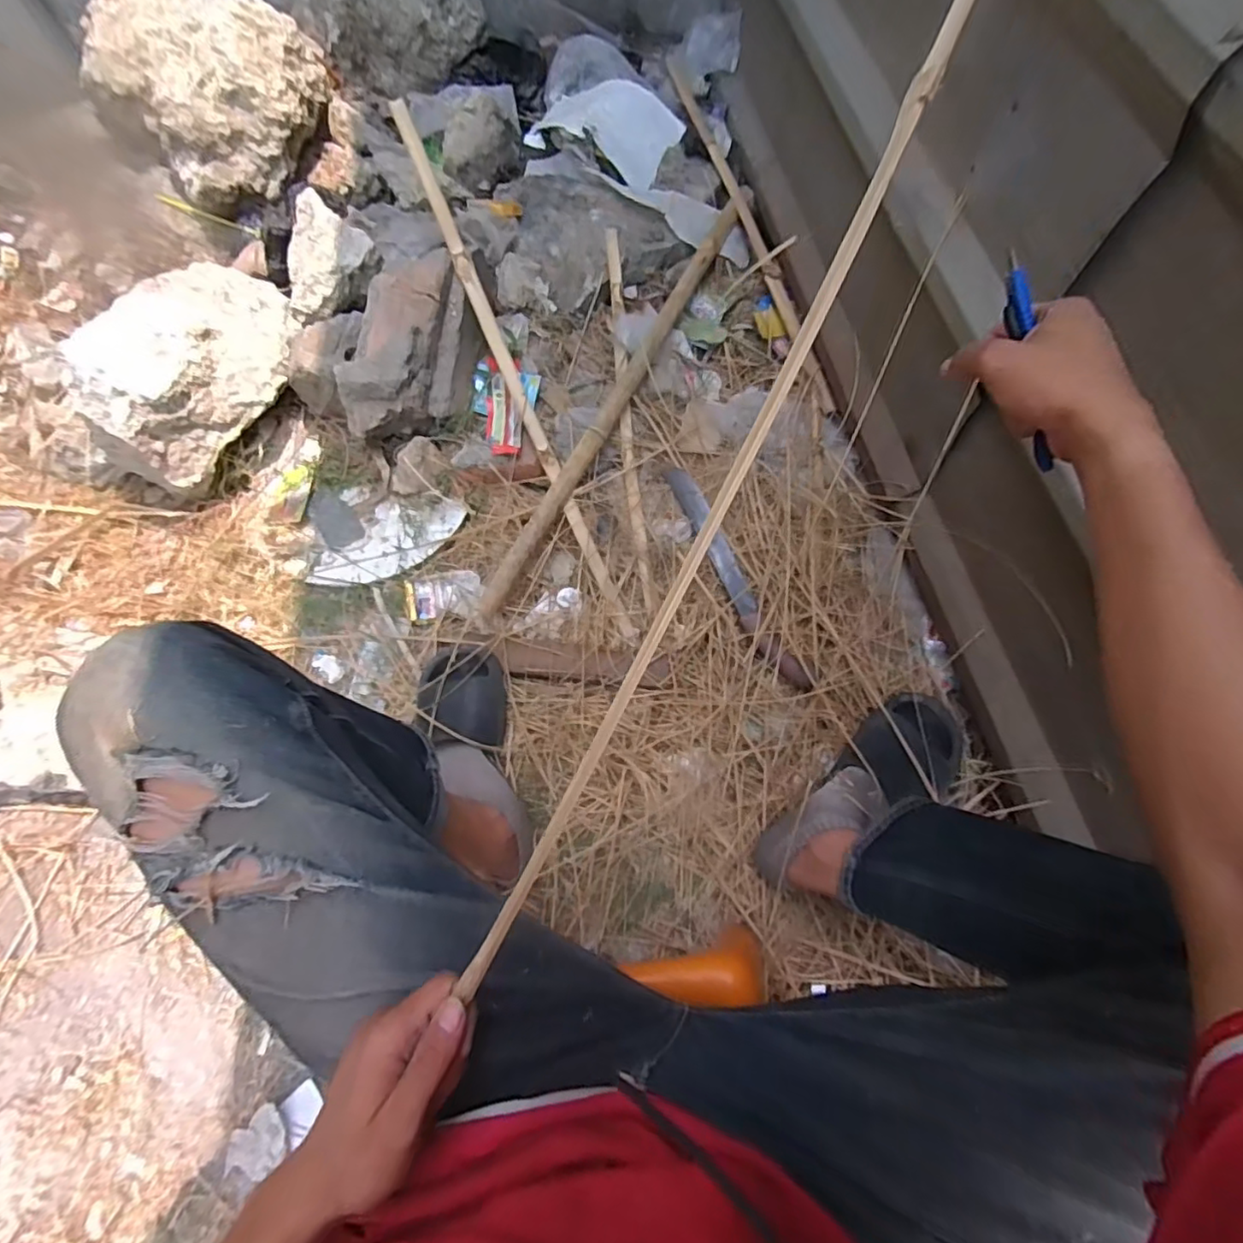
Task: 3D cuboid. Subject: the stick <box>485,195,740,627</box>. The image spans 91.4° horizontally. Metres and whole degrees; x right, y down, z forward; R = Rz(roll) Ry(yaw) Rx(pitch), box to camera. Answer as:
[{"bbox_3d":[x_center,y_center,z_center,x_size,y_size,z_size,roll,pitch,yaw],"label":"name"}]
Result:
[{"bbox_3d":[0.006,-0.390,1.004,0.034,0.040,0.902,25,71,10],"label":"stick"}]

